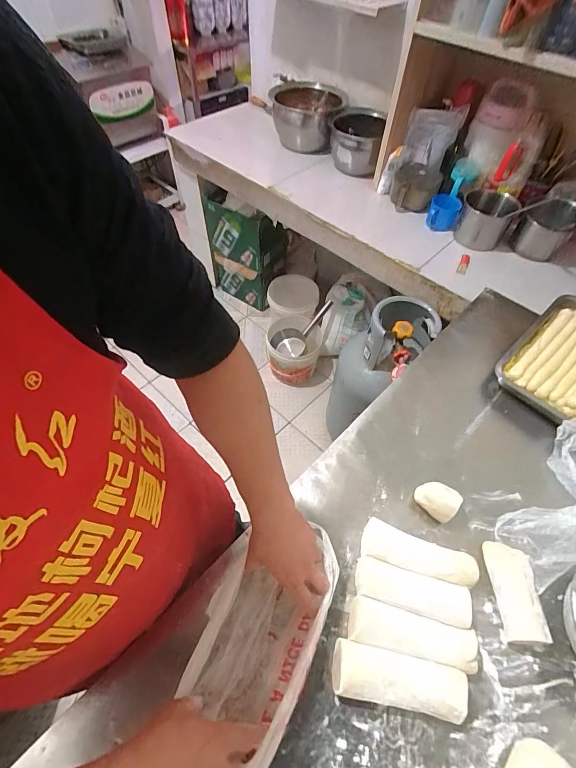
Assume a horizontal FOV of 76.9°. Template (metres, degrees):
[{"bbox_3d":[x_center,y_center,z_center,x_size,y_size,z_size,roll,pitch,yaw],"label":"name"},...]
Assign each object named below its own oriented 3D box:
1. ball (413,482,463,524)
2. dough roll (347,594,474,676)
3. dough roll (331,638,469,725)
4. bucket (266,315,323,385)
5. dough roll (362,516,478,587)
[{"bbox_3d":[0.248,0.193,0.605,0.055,0.046,0.064,-38,65,-24],"label":"ball"},{"bbox_3d":[0.165,0.341,0.495,0.163,0.036,0.051,12,56,6],"label":"dough roll"},{"bbox_3d":[0.144,0.379,0.463,0.173,0.040,0.056,10,56,5],"label":"dough roll"},{"bbox_3d":[0.025,-0.149,1.631,0.226,0.234,0.225,1,56,-1],"label":"bucket"},{"bbox_3d":[0.195,0.260,0.554,0.164,0.043,0.057,15,57,8],"label":"dough roll"}]

